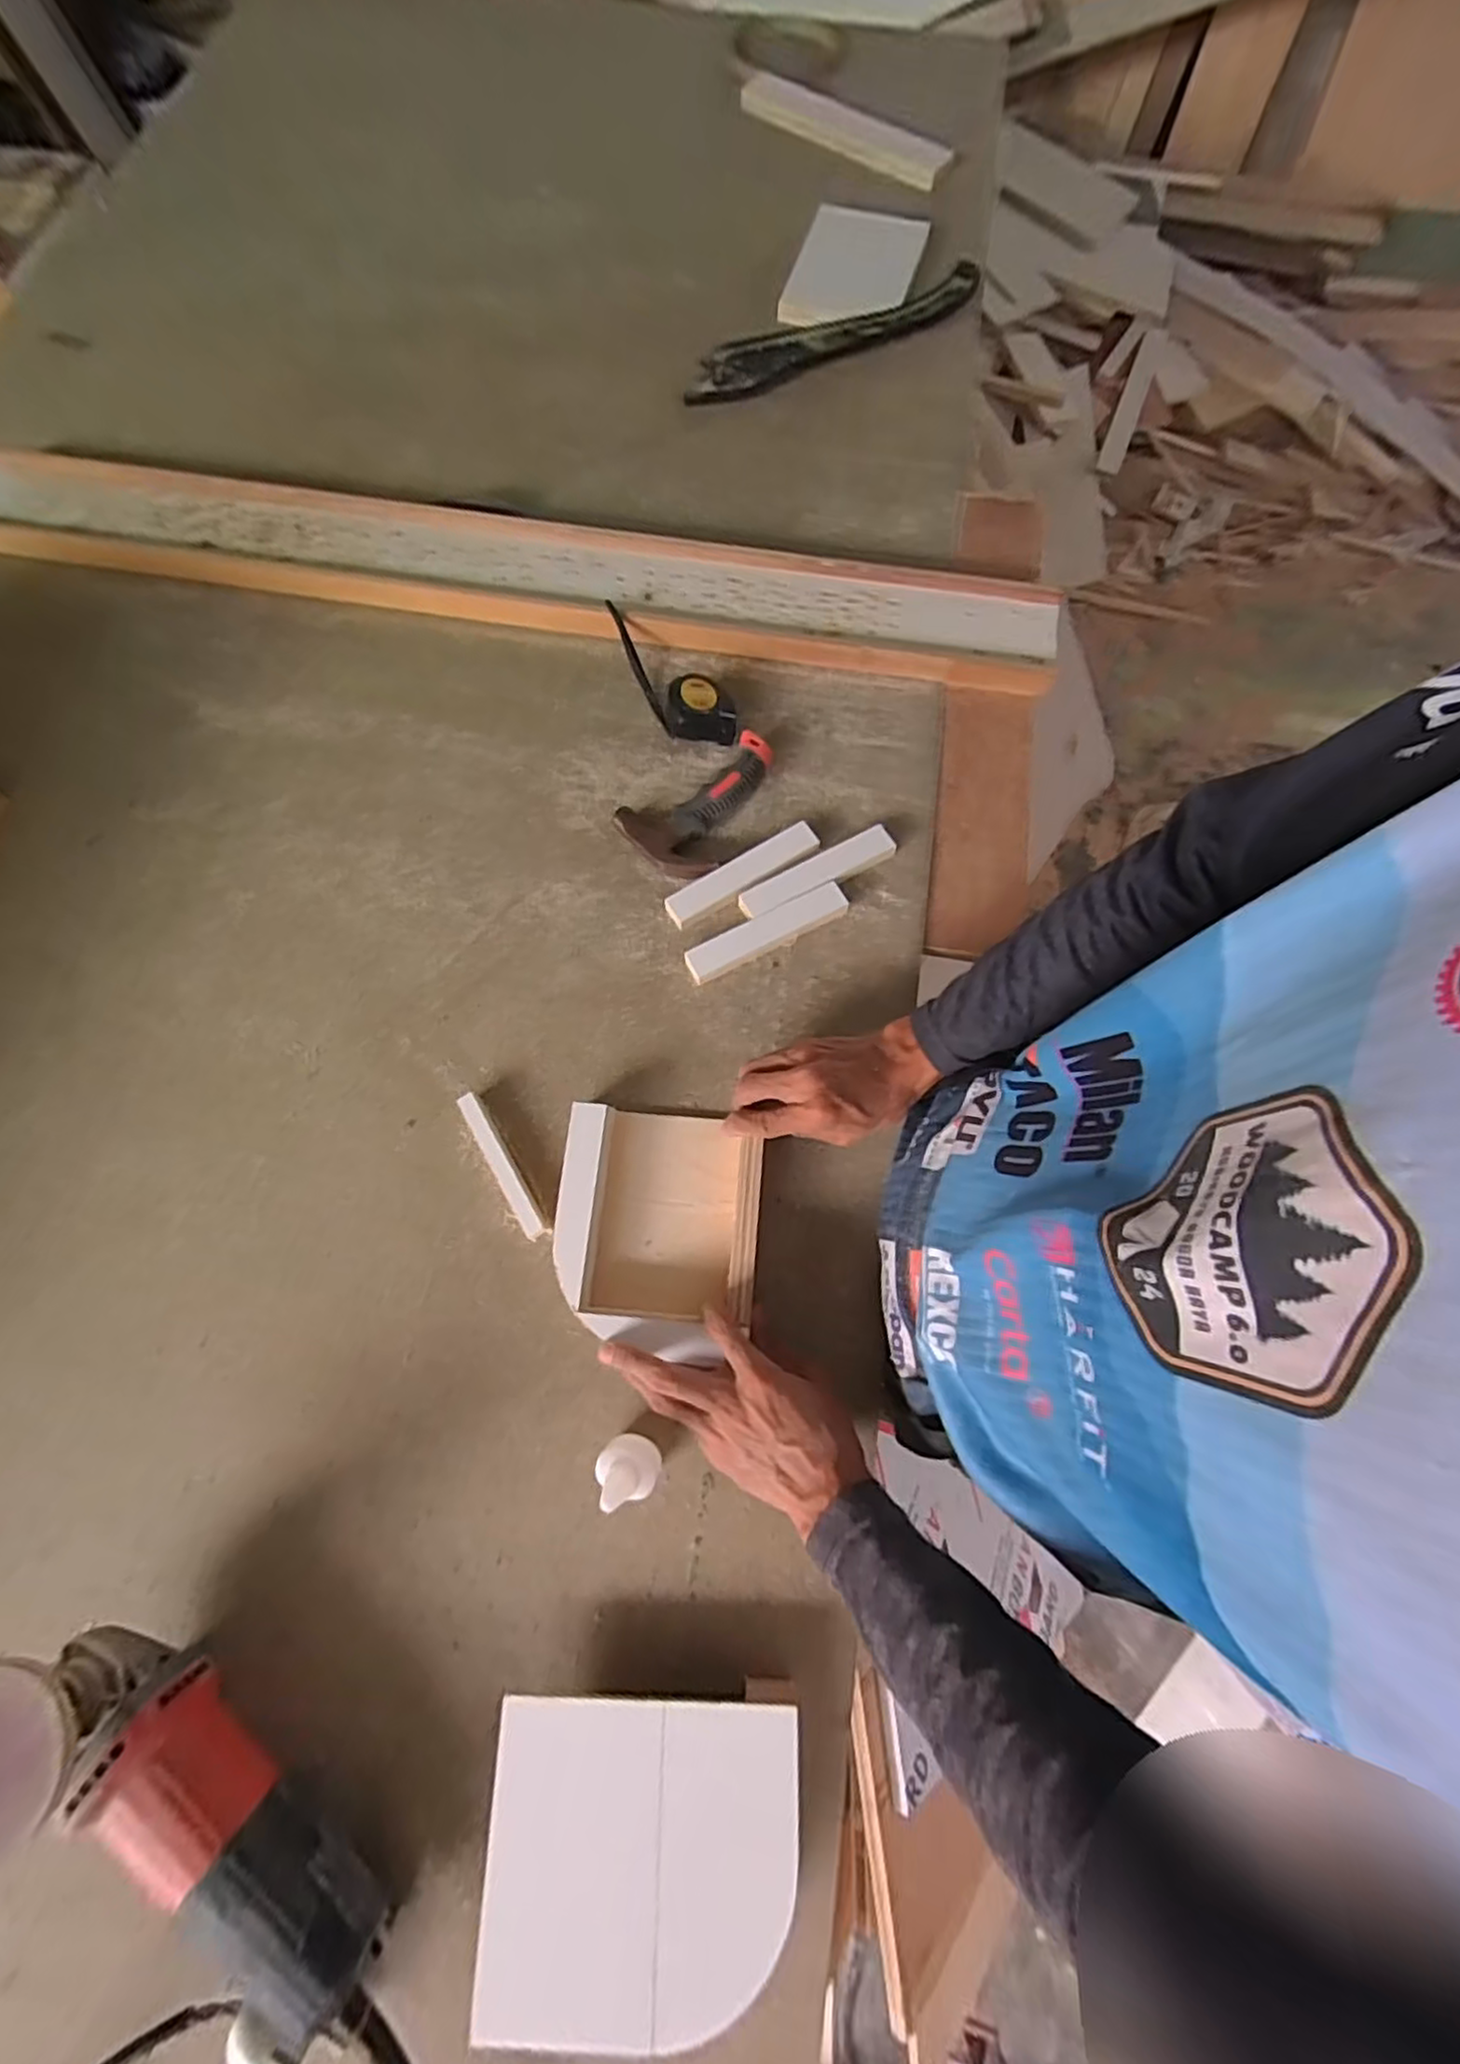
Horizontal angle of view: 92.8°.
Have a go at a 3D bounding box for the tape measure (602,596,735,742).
[{"bbox_3d":[-0.058,-0.360,0.691,0.061,0.043,0.186,-27,75,-10],"label":"tape measure"}]

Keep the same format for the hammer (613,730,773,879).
[{"bbox_3d":[-0.036,-0.221,0.650,0.100,0.028,0.154,25,73,6],"label":"hammer"}]

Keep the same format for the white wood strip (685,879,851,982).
[{"bbox_3d":[0.033,-0.089,0.613,0.151,0.016,0.028,-26,74,-10],"label":"white wood strip"}]

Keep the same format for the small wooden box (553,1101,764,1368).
[{"bbox_3d":[-0.054,0.143,0.521,0.147,0.030,0.167,5,72,0],"label":"small wooden box"}]

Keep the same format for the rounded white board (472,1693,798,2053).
[{"bbox_3d":[-0.050,0.476,0.399,0.173,0.014,0.146,3,76,-3],"label":"rounded white board"}]

